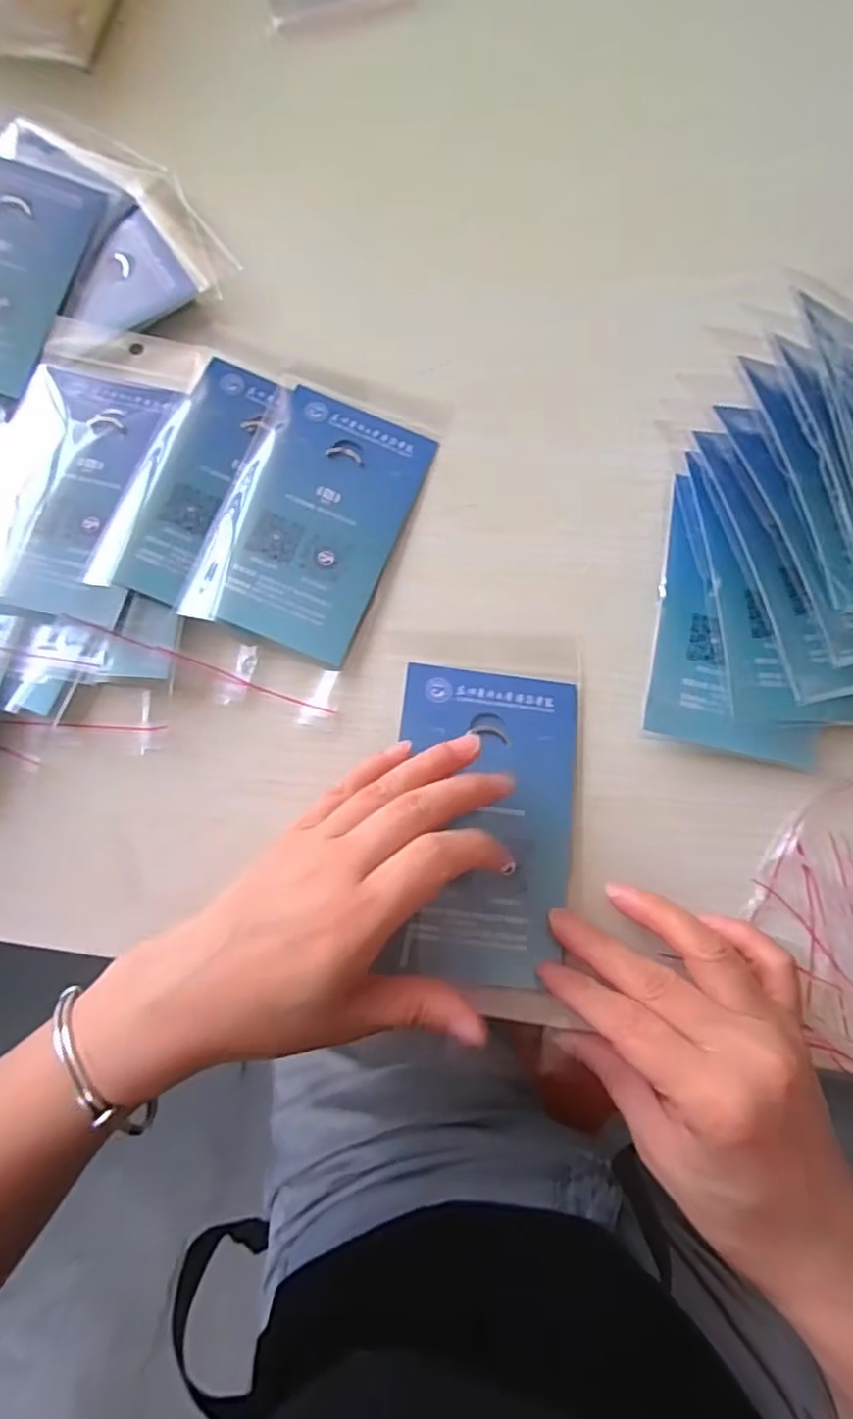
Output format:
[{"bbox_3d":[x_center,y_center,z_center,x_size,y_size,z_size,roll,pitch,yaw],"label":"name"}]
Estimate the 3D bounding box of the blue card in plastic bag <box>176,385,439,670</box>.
[{"bbox_3d":[-0.057,-0.097,0.321,0.082,0.008,0.137,18,76,7],"label":"blue card in plastic bag"}]

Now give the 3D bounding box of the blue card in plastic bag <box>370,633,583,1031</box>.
[{"bbox_3d":[0.025,0.045,0.288,0.086,0.009,0.166,5,75,-2],"label":"blue card in plastic bag"}]

